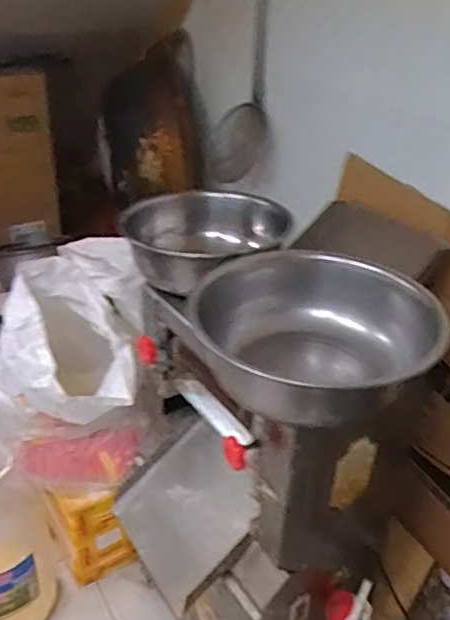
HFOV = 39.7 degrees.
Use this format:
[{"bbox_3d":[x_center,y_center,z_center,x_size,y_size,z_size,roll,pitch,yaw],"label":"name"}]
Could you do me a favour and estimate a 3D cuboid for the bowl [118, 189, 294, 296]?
[{"bbox_3d":[-0.037,-0.143,1.267,0.318,0.126,0.318,2,31,-1],"label":"bowl"}]

